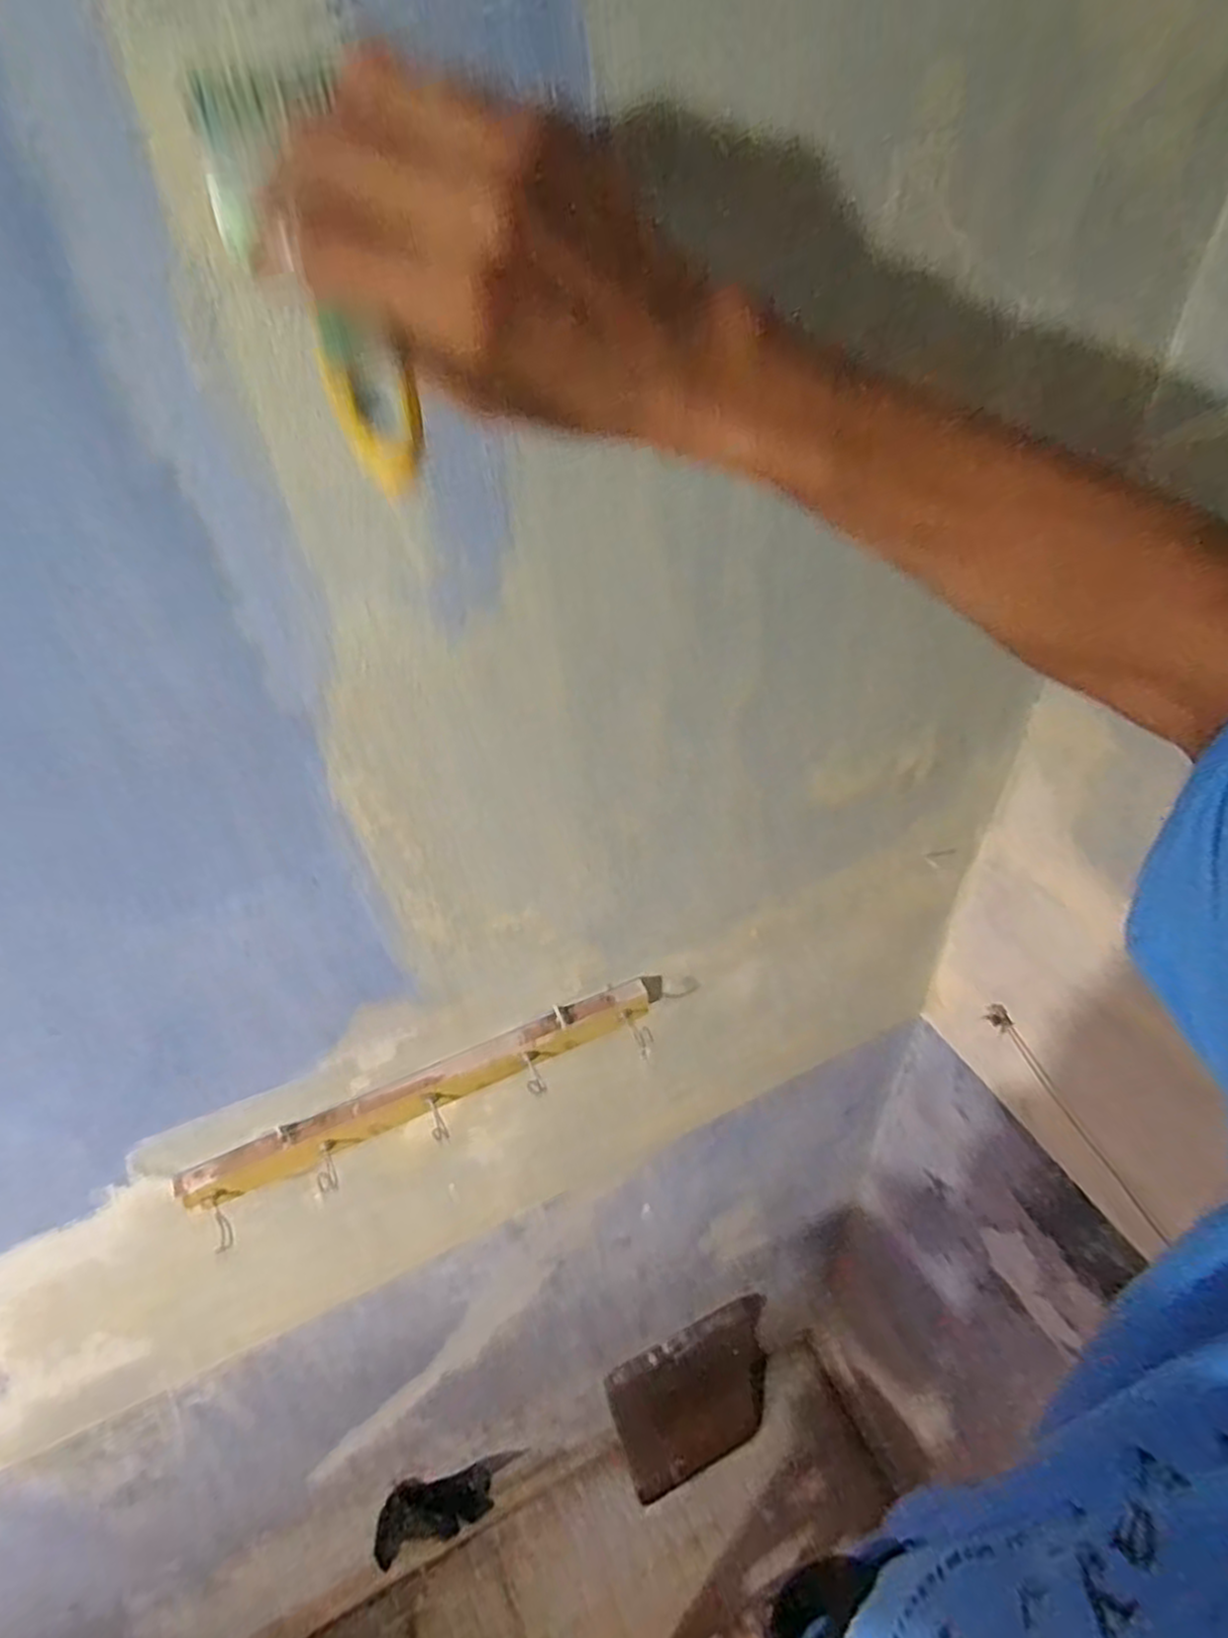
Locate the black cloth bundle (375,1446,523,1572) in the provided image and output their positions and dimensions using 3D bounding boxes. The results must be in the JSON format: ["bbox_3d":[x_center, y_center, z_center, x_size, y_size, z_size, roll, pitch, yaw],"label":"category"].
[{"bbox_3d":[-0.287,1.194,1.293,0.277,0.269,0.065,-16,42,-14],"label":"black cloth bundle"}]

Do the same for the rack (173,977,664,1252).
[{"bbox_3d":[-0.135,0.234,0.627,0.420,0.062,0.049,-19,43,-18],"label":"rack"}]

